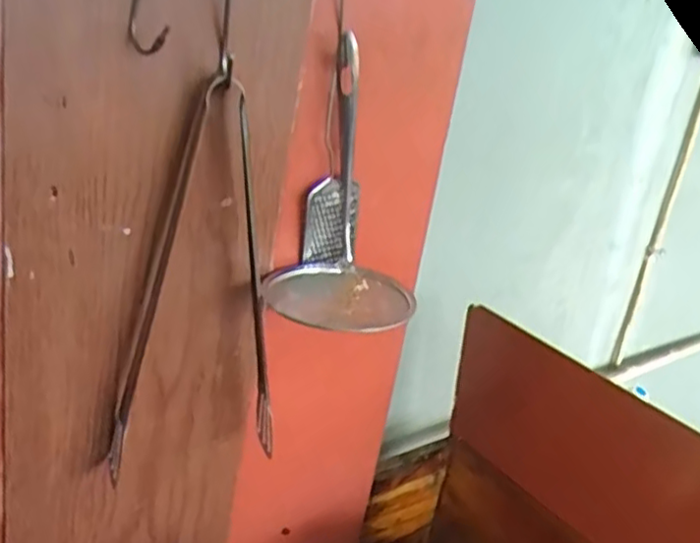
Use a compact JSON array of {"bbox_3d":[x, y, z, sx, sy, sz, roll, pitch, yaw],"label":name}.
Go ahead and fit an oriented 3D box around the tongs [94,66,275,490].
[{"bbox_3d":[-0.109,0.011,0.503,0.126,0.313,0.043,-7,26,-32],"label":"tongs"}]

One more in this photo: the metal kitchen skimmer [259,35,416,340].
[{"bbox_3d":[0.001,-0.063,0.516,0.109,0.195,0.114,6,22,-5],"label":"metal kitchen skimmer"}]

